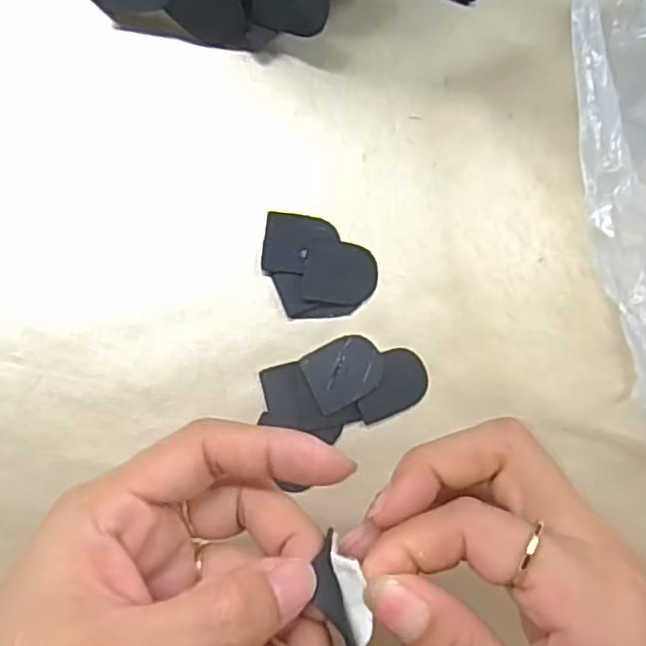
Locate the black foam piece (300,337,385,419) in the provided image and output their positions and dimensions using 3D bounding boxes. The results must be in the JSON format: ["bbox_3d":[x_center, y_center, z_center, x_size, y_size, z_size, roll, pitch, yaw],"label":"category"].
[{"bbox_3d":[0.009,0.021,0.296,0.033,0.005,0.028,-25,87,-9],"label":"black foam piece"}]

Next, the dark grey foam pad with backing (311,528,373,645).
[{"bbox_3d":[0.006,0.077,0.189,0.014,0.010,0.033,-16,89,-9],"label":"dark grey foam pad with backing"}]

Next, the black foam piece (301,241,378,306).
[{"bbox_3d":[0.008,-0.022,0.301,0.033,0.004,0.027,4,90,-17],"label":"black foam piece"}]

